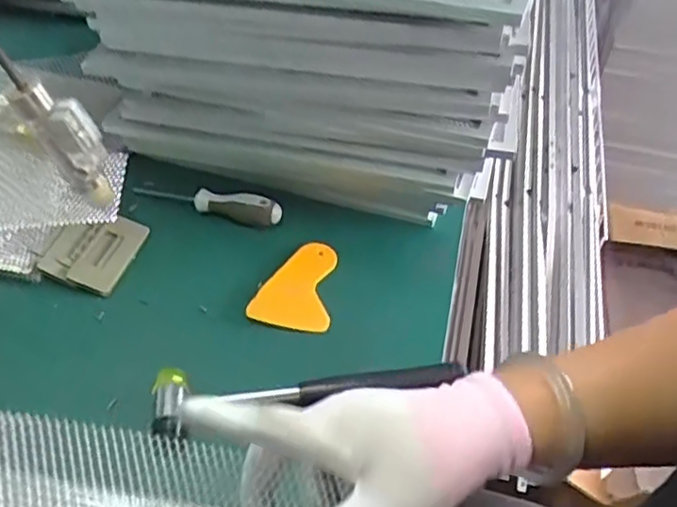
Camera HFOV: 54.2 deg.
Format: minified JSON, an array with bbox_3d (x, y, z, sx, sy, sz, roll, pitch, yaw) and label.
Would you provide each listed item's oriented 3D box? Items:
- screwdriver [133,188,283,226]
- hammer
[{"bbox_3d":[-0.132,-0.056,0.659,0.150,0.031,0.025,12,49,12],"label":"screwdriver"},{"bbox_3d":[-0.024,0.114,0.516,0.240,0.025,0.052,-3,47,-2],"label":"hammer"}]

